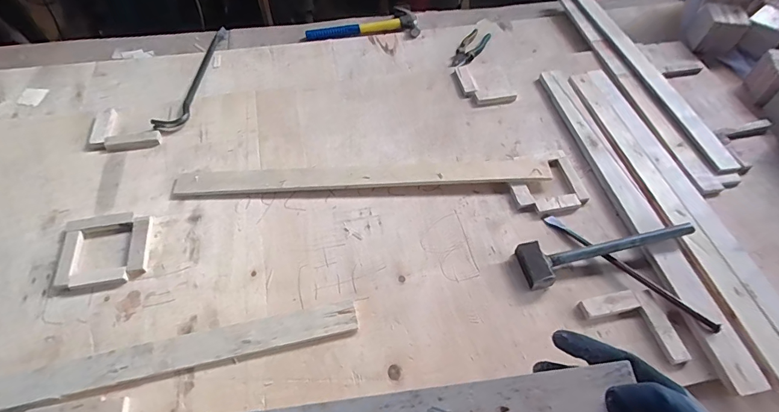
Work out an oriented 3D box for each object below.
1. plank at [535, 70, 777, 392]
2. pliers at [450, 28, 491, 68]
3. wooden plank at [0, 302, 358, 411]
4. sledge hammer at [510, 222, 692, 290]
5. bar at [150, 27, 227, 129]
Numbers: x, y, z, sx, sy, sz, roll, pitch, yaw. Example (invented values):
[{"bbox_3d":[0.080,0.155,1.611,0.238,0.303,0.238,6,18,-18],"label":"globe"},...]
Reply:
[{"bbox_3d":[0.473,-0.025,0.813,0.068,0.025,0.733,-12,57,-7],"label":"plank"},{"bbox_3d":[0.215,-0.424,1.122,0.063,0.023,0.192,26,61,17],"label":"pliers"},{"bbox_3d":[-0.408,0.242,0.622,0.741,0.012,0.053,-12,58,-7],"label":"wooden plank"},{"bbox_3d":[0.388,0.074,0.736,0.312,0.051,0.081,-16,56,2],"label":"sledge hammer"},{"bbox_3d":[-0.477,-0.344,1.043,0.065,0.024,0.439,4,57,3],"label":"bar"}]

